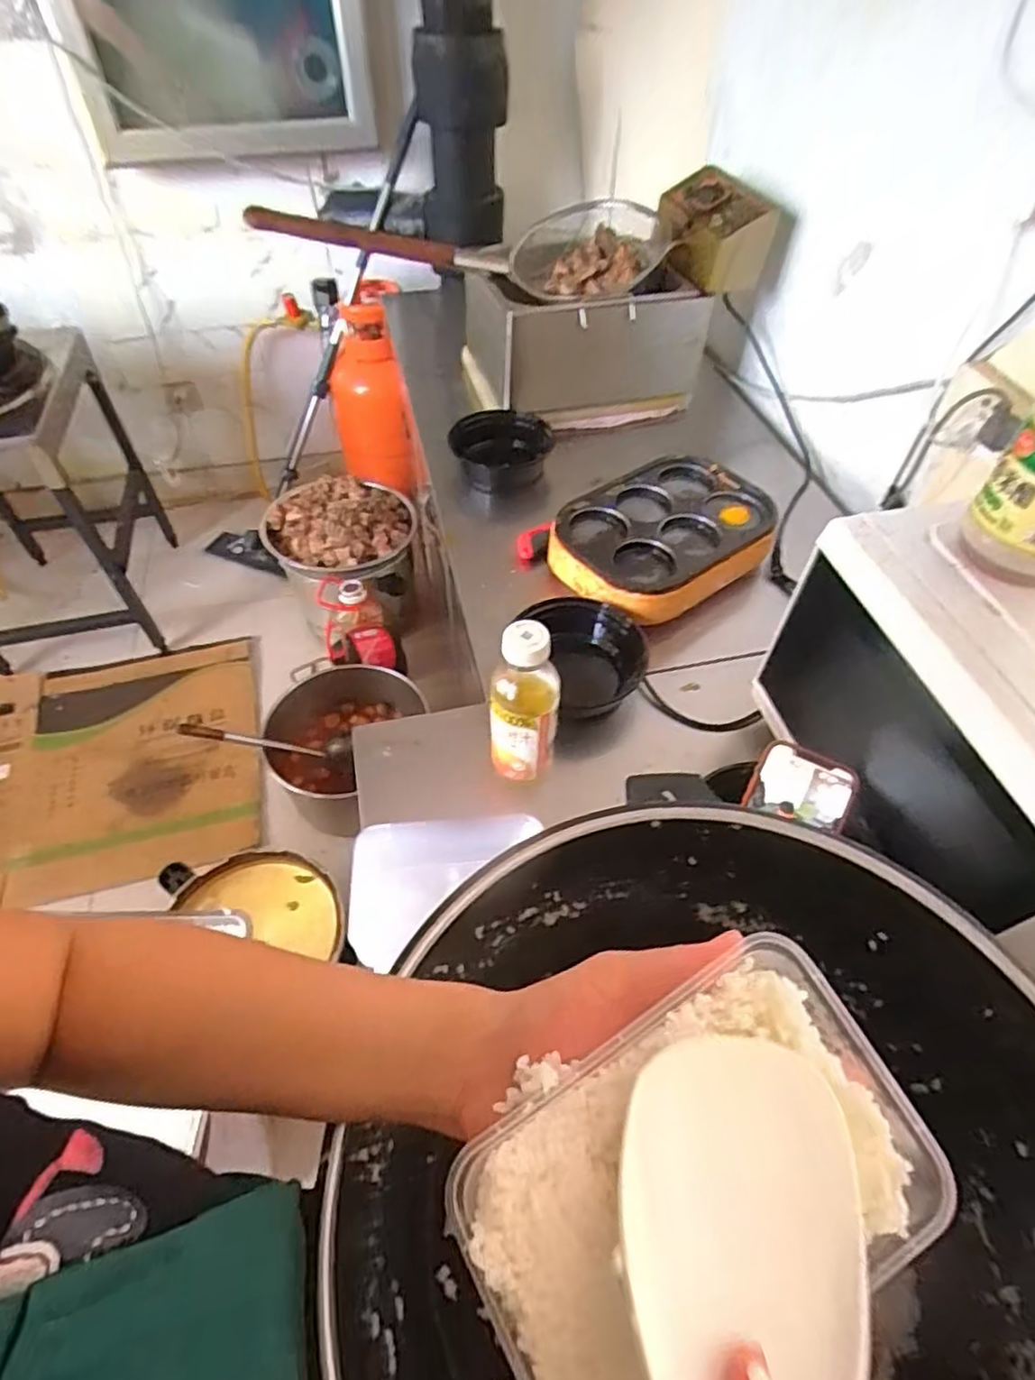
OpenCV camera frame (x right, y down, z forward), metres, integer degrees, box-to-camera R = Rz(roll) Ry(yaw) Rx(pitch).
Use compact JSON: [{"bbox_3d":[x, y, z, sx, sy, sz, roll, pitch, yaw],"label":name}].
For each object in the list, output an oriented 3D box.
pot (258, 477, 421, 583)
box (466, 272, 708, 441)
[{"bbox_3d":[-0.464,-0.432,1.734,0.384,0.138,0.370,29,56,21],"label":"pot"},{"bbox_3d":[0.109,-0.610,1.160,0.347,0.206,0.289,-17,53,-14],"label":"box"}]

